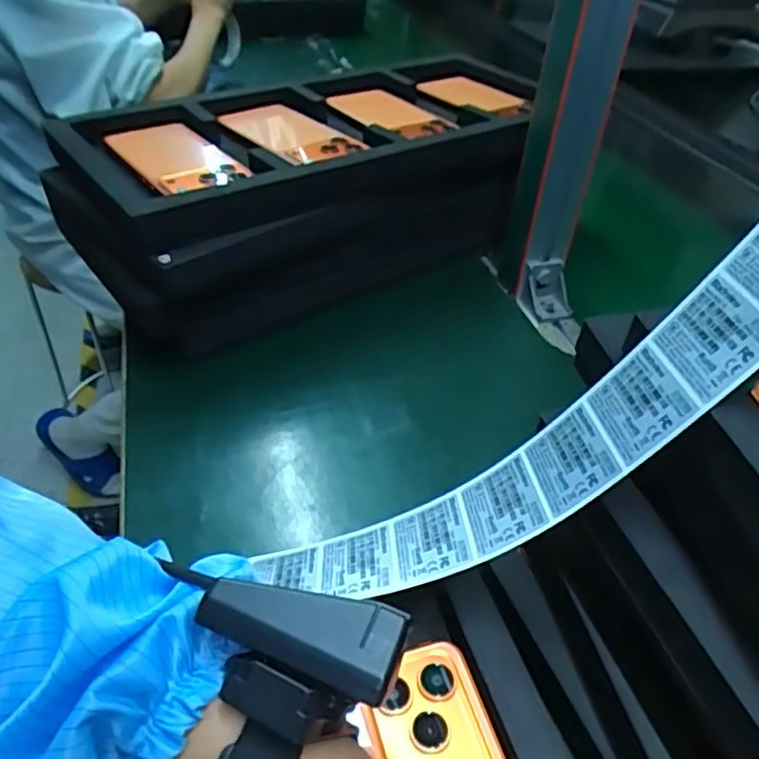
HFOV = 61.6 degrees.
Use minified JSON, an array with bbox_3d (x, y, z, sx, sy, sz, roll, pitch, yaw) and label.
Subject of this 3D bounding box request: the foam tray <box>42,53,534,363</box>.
[{"bbox_3d":[-0.034,-0.189,0.632,0.502,0.141,0.223,-23,48,-28],"label":"foam tray"}]

